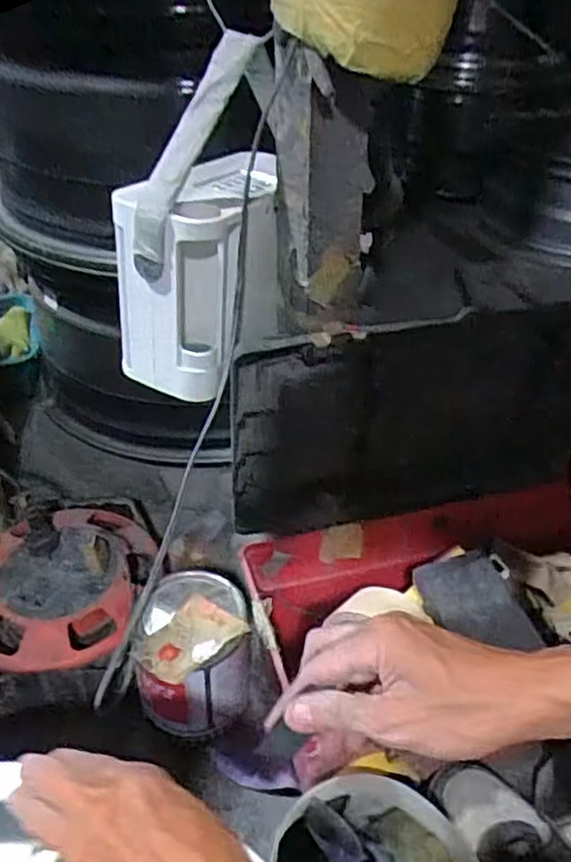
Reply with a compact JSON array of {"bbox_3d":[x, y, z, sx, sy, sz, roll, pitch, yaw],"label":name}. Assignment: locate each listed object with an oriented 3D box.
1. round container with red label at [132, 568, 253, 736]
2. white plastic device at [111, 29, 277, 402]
[{"bbox_3d":[-0.084,0.205,0.630,0.097,0.114,0.099,1,38,-1],"label":"round container with red label"},{"bbox_3d":[-0.074,-0.173,0.566,0.107,0.236,0.158,6,38,5],"label":"white plastic device"}]

